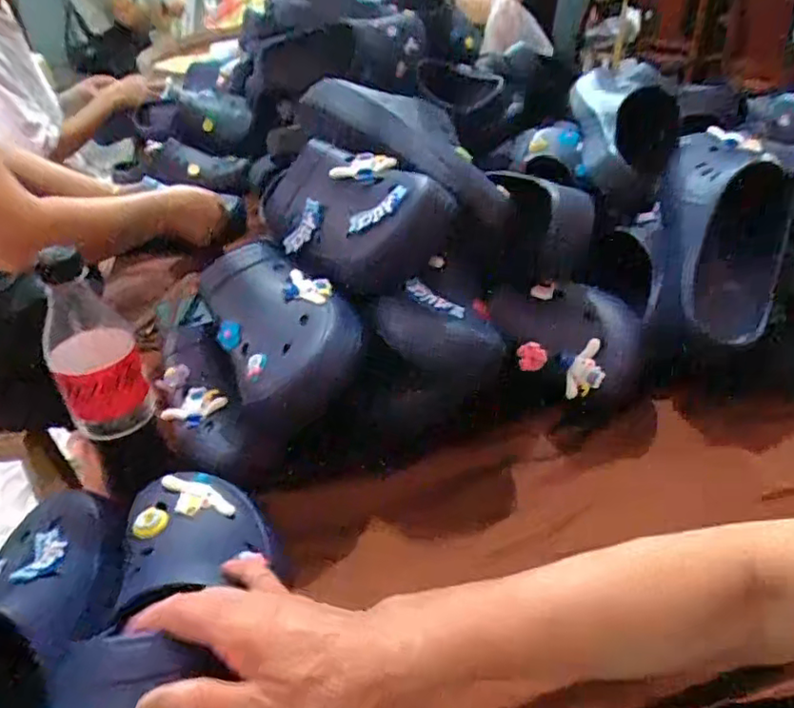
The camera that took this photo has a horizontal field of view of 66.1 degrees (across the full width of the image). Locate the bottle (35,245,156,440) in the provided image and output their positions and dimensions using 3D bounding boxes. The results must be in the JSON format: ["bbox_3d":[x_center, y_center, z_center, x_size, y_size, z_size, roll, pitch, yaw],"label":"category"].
[{"bbox_3d":[-0.234,-0.009,0.469,0.063,0.140,0.068,-18,36,-21],"label":"bottle"}]

